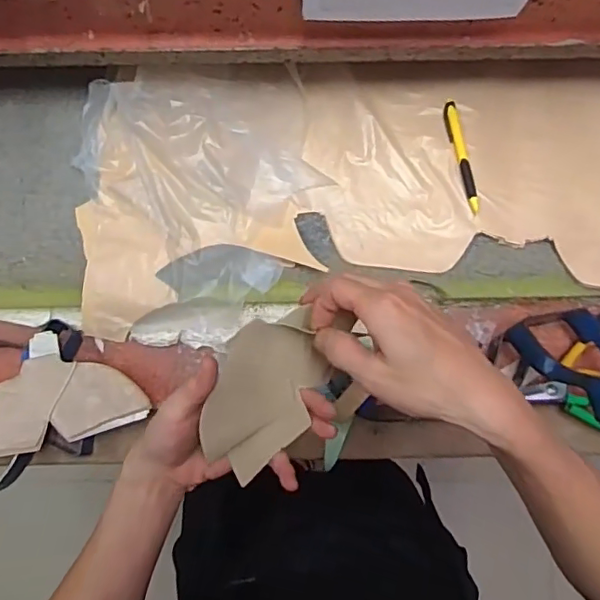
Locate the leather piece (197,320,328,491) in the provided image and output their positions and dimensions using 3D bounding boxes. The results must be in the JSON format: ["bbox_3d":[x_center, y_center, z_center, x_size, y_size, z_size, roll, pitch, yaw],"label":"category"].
[{"bbox_3d":[-0.033,0.078,0.437,0.086,0.011,0.125,30,98,-27],"label":"leather piece"}]

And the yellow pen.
[{"bbox_3d":[0.178,-0.157,0.614,0.015,0.011,0.132,-12,84,-4],"label":"yellow pen"}]

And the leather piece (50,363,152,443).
[{"bbox_3d":[-0.193,0.105,0.552,0.083,0.014,0.072,19,81,0],"label":"leather piece"}]

